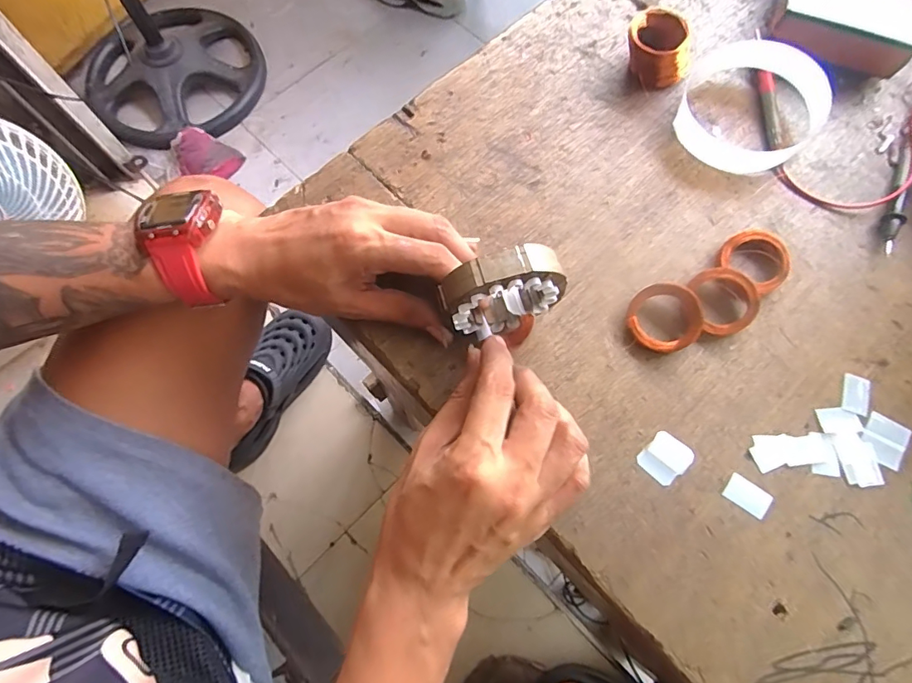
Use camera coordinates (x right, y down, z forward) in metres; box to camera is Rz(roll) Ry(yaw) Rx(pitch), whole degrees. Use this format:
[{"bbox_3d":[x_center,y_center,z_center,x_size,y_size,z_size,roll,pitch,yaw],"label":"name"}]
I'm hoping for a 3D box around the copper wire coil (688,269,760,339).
[{"bbox_3d":[0.174,-0.025,0.316,0.038,0.018,0.044,-2,72,-1],"label":"copper wire coil"}]

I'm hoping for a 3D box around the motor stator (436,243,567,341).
[{"bbox_3d":[0.026,-0.027,0.280,0.068,0.065,0.022,-17,73,-6],"label":"motor stator"}]

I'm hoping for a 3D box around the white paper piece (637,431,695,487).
[{"bbox_3d":[0.127,0.070,0.292,0.029,0.004,0.025,-43,77,-13],"label":"white paper piece"}]

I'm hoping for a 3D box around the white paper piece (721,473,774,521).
[{"bbox_3d":[0.172,0.091,0.284,0.025,0.004,0.016,34,75,10],"label":"white paper piece"}]

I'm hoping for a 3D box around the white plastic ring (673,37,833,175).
[{"bbox_3d":[0.220,-0.177,0.361,0.094,0.039,0.095,0,72,0],"label":"white plastic ring"}]

